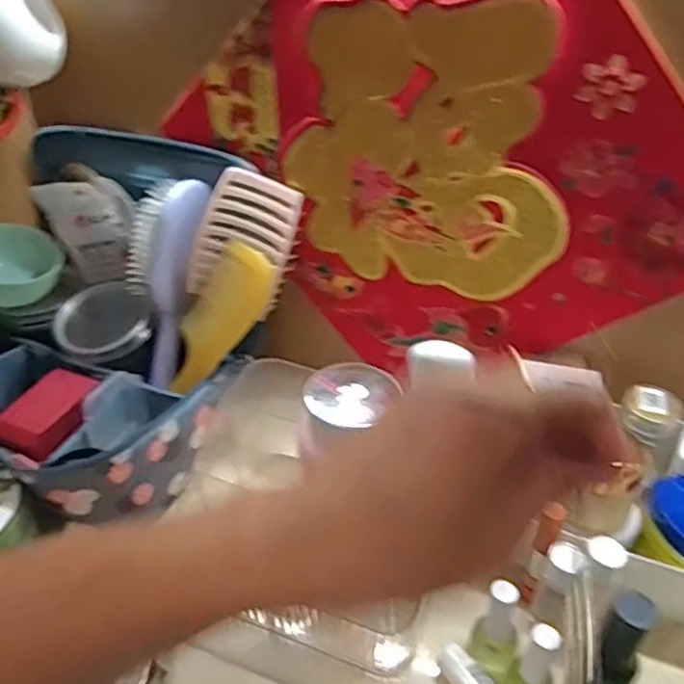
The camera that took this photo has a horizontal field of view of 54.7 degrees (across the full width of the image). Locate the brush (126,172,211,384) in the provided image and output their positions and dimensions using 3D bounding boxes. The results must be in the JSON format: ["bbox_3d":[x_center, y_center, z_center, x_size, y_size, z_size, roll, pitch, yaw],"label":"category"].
[{"bbox_3d":[-0.152,-0.047,0.557,0.052,0.176,0.033,15,18,17],"label":"brush"}]

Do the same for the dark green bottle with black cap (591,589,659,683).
[{"bbox_3d":[0.156,0.185,0.380,0.025,0.110,0.022,28,47,30],"label":"dark green bottle with black cap"}]

